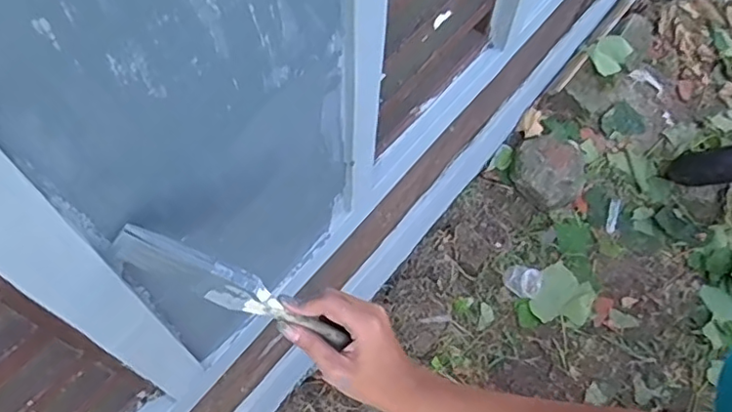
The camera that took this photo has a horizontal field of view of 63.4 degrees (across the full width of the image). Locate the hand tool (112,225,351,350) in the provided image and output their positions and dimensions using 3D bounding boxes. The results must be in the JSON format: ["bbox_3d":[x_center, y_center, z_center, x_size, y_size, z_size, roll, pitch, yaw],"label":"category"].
[{"bbox_3d":[-0.105,0.070,0.482,0.198,0.051,0.020,30,60,-22],"label":"hand tool"}]

